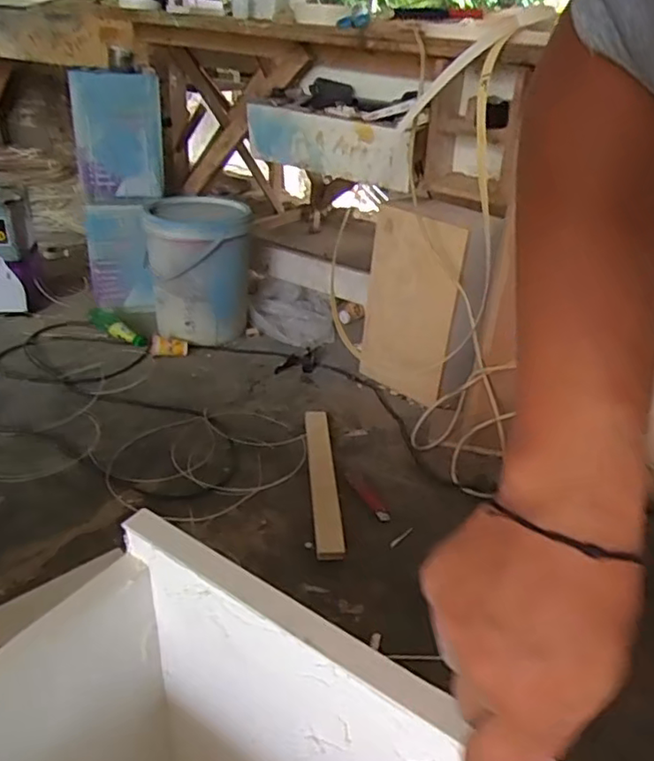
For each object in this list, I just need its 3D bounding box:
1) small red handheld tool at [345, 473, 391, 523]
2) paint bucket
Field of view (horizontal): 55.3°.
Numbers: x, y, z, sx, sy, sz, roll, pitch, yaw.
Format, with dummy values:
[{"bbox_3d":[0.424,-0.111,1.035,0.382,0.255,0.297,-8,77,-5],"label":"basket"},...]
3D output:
[{"bbox_3d":[0.087,0.245,1.321,0.032,0.010,0.166,-11,33,-24],"label":"small red handheld tool"},{"bbox_3d":[-0.378,-0.324,1.876,0.291,0.369,0.280,-2,30,-10],"label":"paint bucket"}]

